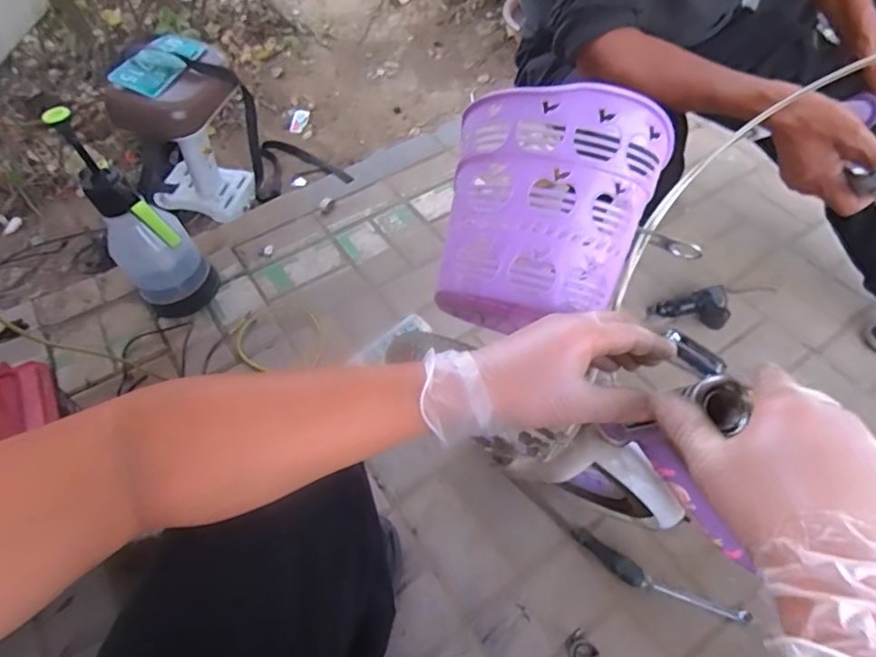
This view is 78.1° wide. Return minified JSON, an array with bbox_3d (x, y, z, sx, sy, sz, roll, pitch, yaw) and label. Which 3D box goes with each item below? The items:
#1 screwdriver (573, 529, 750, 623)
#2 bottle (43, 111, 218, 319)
[{"bbox_3d":[0.309,0.359,0.767,0.244,0.023,0.038,24,59,16],"label":"screwdriver"},{"bbox_3d":[-0.524,-0.171,0.962,0.135,0.391,0.181,-39,63,-23],"label":"bottle"}]

